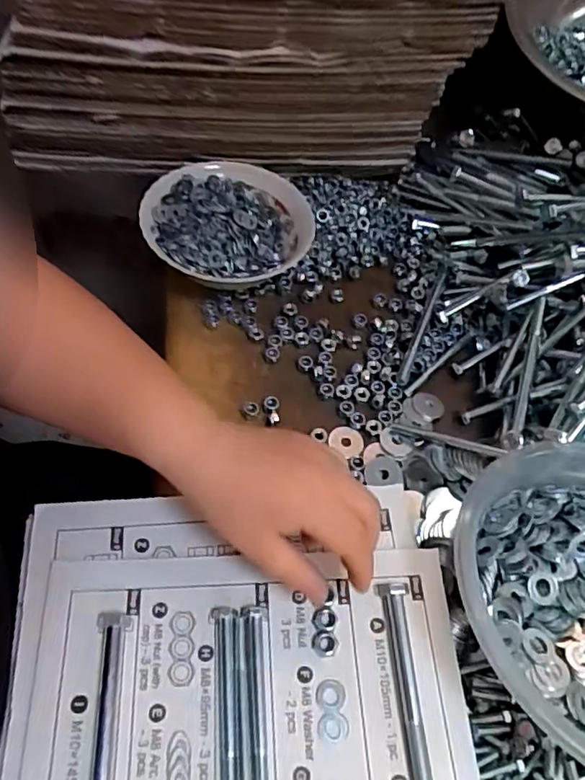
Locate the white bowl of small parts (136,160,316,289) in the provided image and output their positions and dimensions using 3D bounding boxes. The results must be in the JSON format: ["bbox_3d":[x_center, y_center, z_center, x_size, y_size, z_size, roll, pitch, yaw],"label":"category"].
[{"bbox_3d":[-0.058,-0.141,0.522,0.141,0.064,0.133,3,56,-5],"label":"white bowl of small parts"}]

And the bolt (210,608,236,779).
[{"bbox_3d":[-0.037,0.171,0.313,0.011,0.012,0.099,-1,56,-7],"label":"bolt"}]

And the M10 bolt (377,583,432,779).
[{"bbox_3d":[0.066,0.165,0.324,0.016,0.023,0.110,-1,56,-7],"label":"M10 bolt"}]

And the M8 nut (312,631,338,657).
[{"bbox_3d":[0.019,0.148,0.336,0.015,0.008,0.012,16,56,4],"label":"M8 nut"}]

